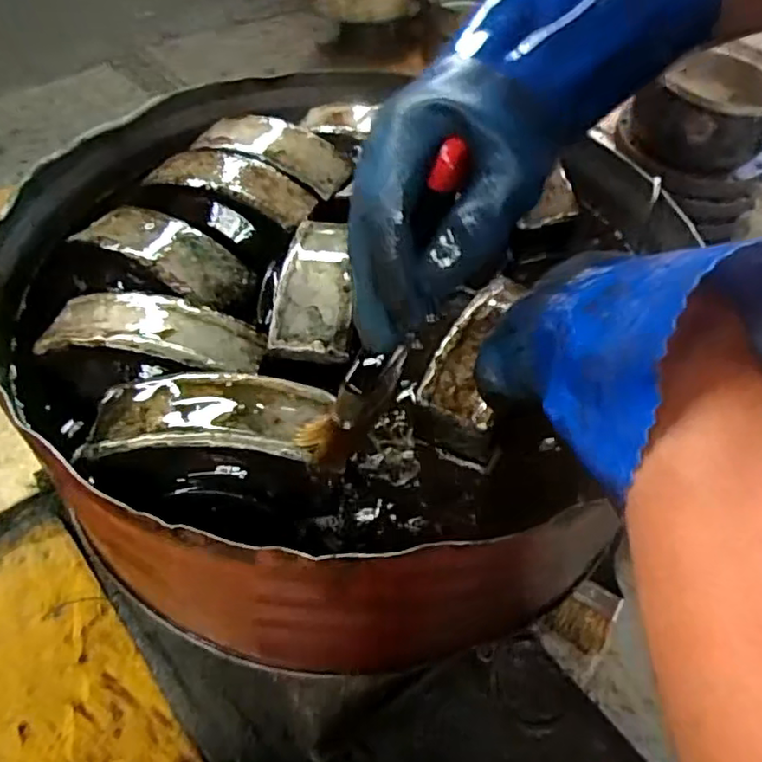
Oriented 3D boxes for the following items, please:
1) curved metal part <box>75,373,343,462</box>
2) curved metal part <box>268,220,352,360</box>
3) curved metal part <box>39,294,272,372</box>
[{"bbox_3d":[-0.108,0.019,0.401,0.144,0.018,0.062,3,52,-2],"label":"curved metal part"},{"bbox_3d":[-0.048,-0.085,0.514,0.064,0.032,0.161,4,51,-1],"label":"curved metal part"},{"bbox_3d":[-0.164,-0.037,0.459,0.152,0.025,0.057,10,52,4],"label":"curved metal part"}]

